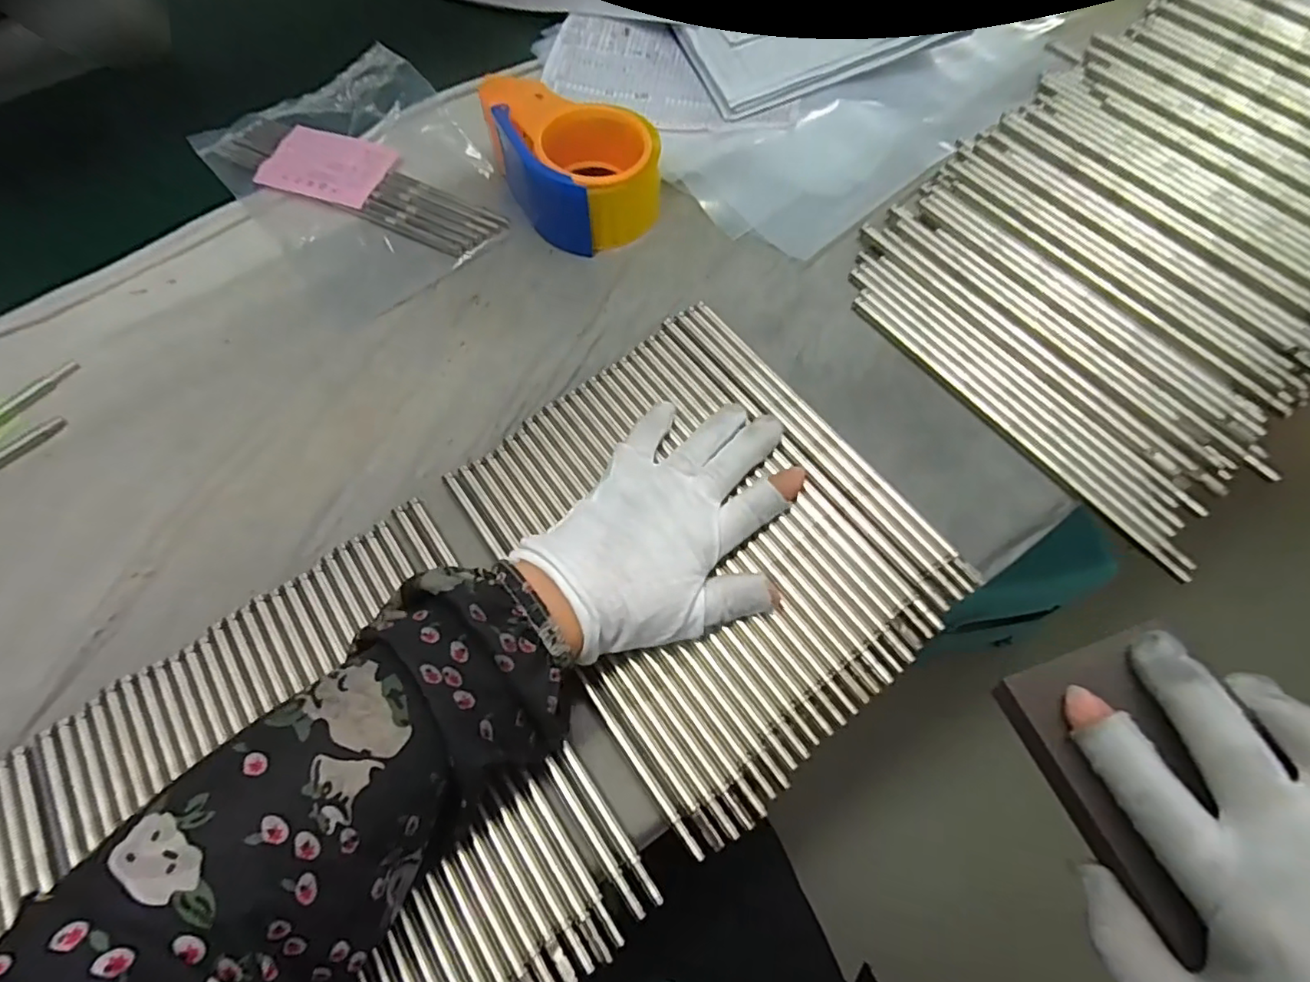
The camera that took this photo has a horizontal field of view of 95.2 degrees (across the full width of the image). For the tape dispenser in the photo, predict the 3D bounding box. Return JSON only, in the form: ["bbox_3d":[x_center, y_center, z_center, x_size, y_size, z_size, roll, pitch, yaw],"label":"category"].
[{"bbox_3d":[-0.056,-0.238,0.425,0.094,0.058,0.134,-27,66,-11],"label":"tape dispenser"}]

